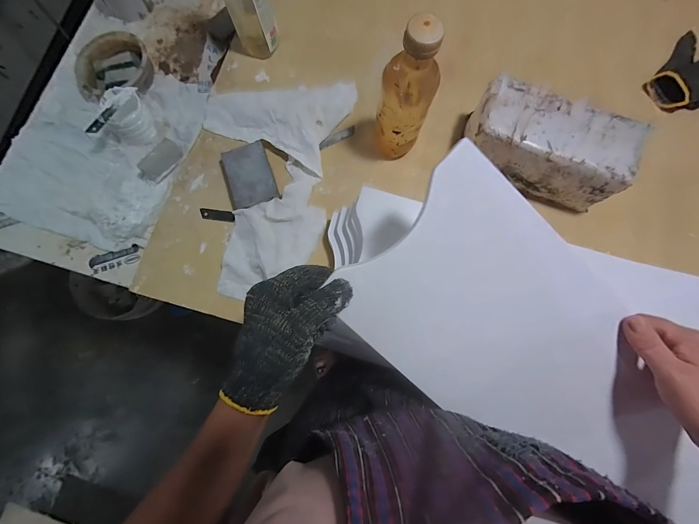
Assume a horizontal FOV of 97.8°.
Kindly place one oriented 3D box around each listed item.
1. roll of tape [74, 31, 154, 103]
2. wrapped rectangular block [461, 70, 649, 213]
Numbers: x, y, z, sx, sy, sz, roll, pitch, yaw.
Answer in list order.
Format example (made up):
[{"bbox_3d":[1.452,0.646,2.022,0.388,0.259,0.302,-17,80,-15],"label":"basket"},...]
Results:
[{"bbox_3d":[-0.418,-0.350,0.542,0.134,0.034,0.137,0,79,1],"label":"roll of tape"},{"bbox_3d":[0.283,-0.167,0.454,0.223,0.109,0.104,20,80,5],"label":"wrapped rectangular block"}]

